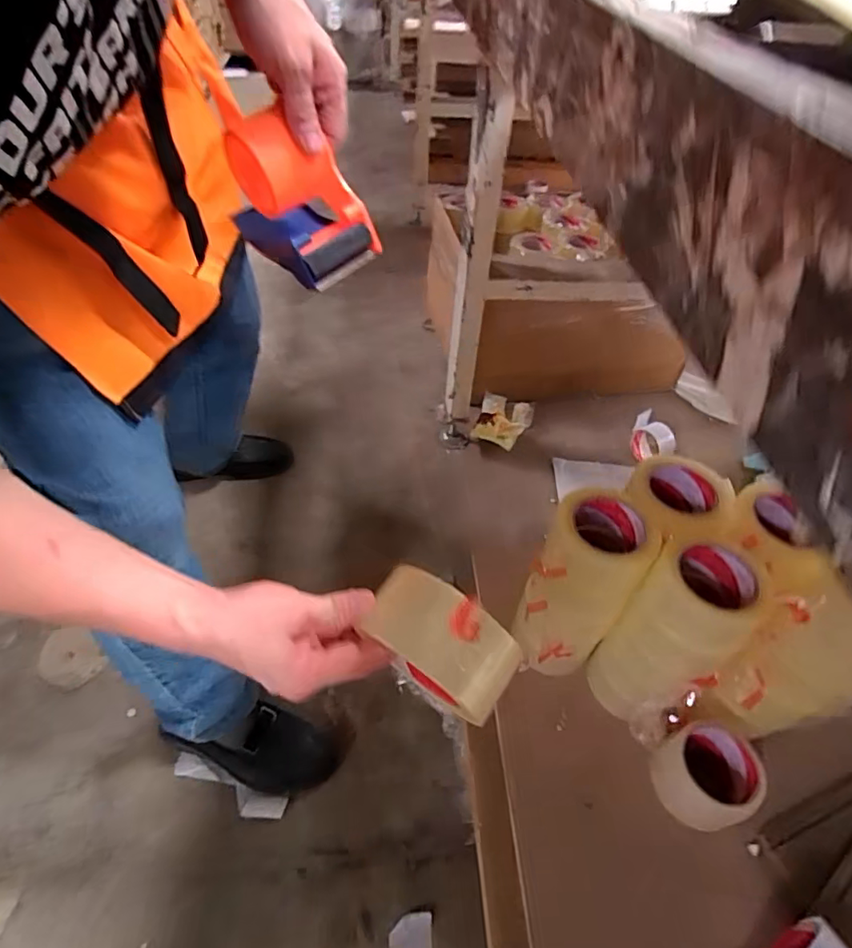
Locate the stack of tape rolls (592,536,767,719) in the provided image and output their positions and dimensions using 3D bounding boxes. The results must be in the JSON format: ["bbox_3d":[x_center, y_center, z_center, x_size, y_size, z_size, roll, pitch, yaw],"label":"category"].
[{"bbox_3d":[0.283,0.197,0.638,0.134,0.267,0.111,-32,57,-30],"label":"stack of tape rolls"}]

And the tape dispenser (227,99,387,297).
[{"bbox_3d":[-0.113,-0.241,0.457,0.071,0.108,0.129,-32,54,-28],"label":"tape dispenser"}]

